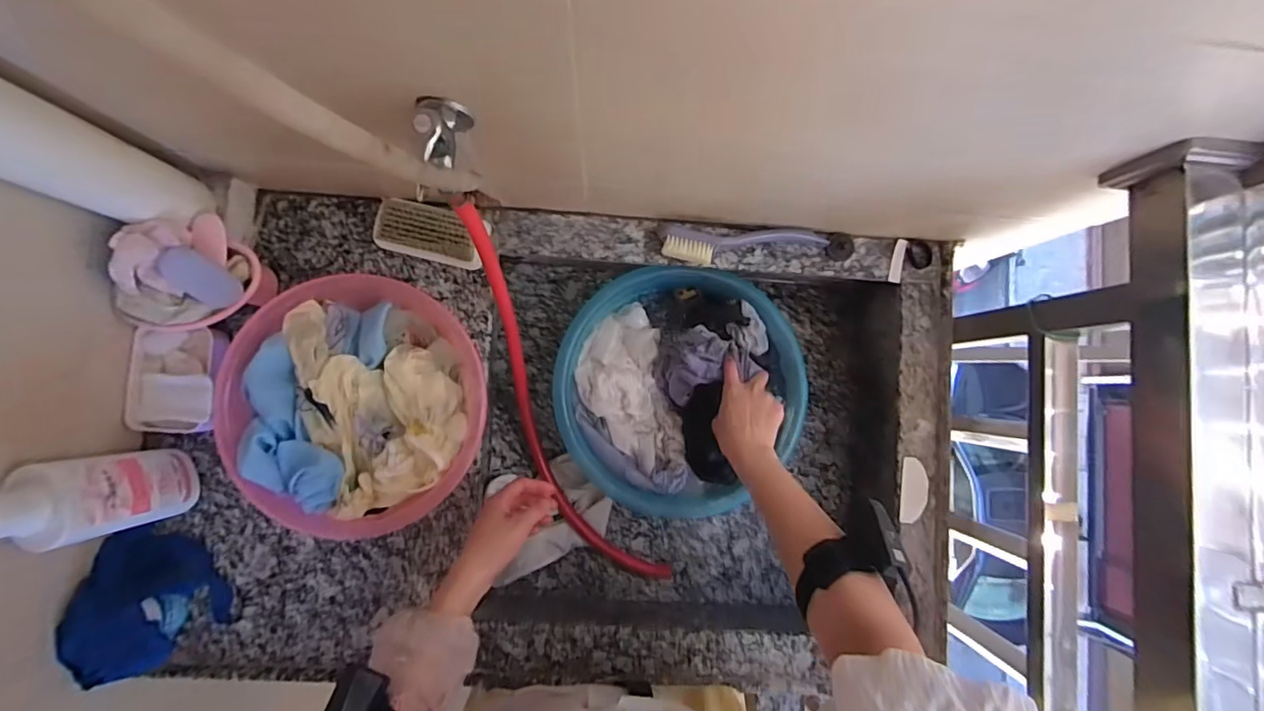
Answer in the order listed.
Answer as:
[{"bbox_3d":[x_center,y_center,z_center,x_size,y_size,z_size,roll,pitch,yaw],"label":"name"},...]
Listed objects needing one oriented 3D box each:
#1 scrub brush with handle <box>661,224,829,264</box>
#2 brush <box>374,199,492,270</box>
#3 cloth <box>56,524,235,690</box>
[{"bbox_3d":[0.149,-0.146,0.695,0.222,0.032,0.051,-2,87,-3],"label":"scrub brush with handle"},{"bbox_3d":[-0.255,-0.153,0.668,0.138,0.046,0.065,13,87,-2],"label":"brush"},{"bbox_3d":[-0.552,0.271,0.594,0.118,0.089,0.154,-27,89,-4],"label":"cloth"}]

